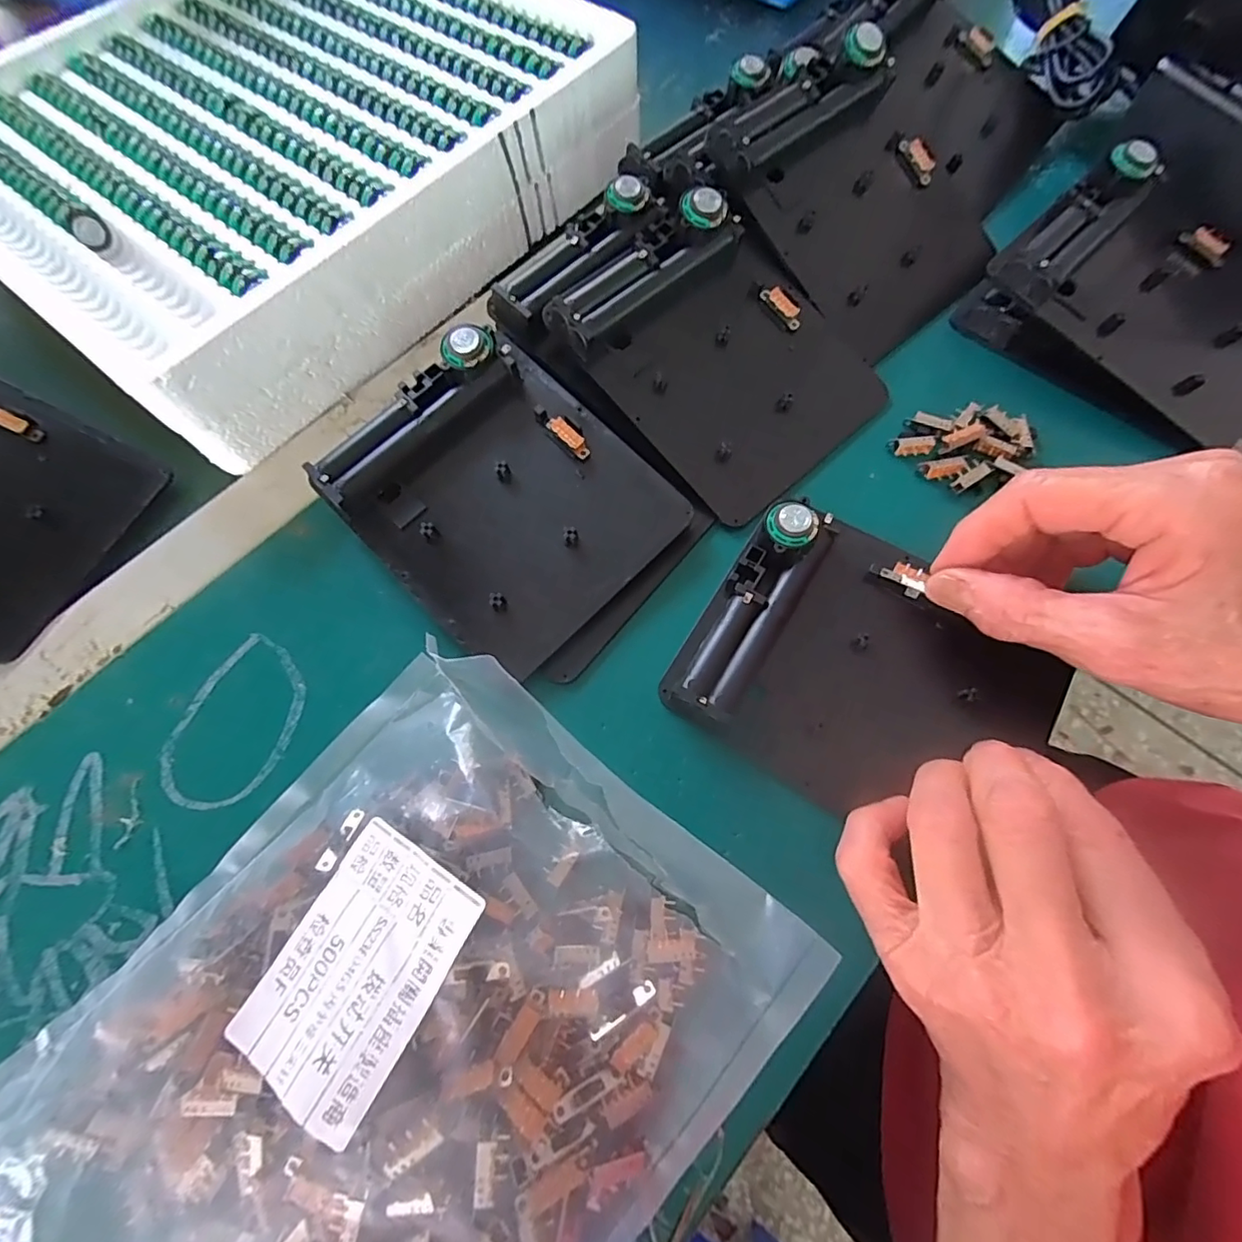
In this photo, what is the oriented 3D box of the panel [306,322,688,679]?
[{"bbox_3d":[-0.048,-0.054,0.234,0.111,0.023,0.129,-43,86,-11],"label":"panel"}]

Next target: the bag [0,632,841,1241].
[{"bbox_3d":[-0.064,0.124,0.164,0.173,0.038,0.197,37,74,16],"label":"bag"}]

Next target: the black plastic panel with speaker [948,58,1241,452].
[{"bbox_3d":[0.276,-0.182,0.258,0.135,0.046,0.188,40,75,16],"label":"black plastic panel with speaker"}]

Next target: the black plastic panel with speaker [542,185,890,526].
[{"bbox_3d":[0.049,-0.123,0.250,0.112,0.021,0.133,-43,92,-12],"label":"black plastic panel with speaker"}]

